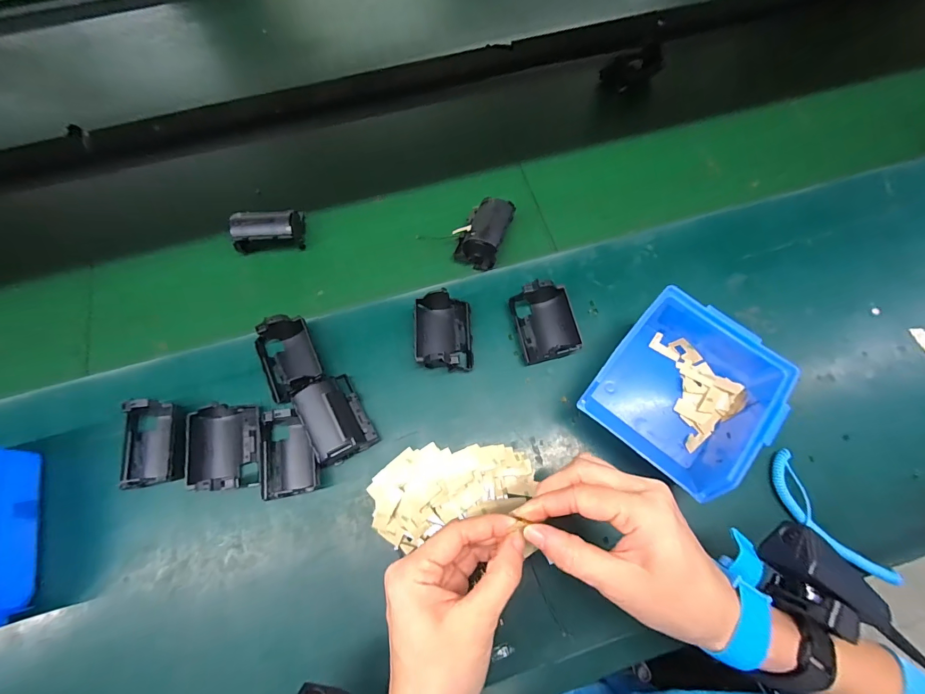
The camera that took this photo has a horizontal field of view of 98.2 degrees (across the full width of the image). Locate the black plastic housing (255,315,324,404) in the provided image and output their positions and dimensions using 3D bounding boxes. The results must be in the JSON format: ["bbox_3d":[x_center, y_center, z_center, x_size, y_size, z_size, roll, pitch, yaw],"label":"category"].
[{"bbox_3d":[-0.162,0.009,0.368,0.052,0.033,0.072,-23,70,-8],"label":"black plastic housing"}]

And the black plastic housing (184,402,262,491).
[{"bbox_3d":[-0.207,0.086,0.342,0.052,0.030,0.070,-9,69,-3],"label":"black plastic housing"}]

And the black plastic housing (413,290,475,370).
[{"bbox_3d":[-0.018,-0.015,0.381,0.053,0.039,0.074,-3,68,0],"label":"black plastic housing"}]

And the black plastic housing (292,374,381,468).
[{"bbox_3d":[-0.110,0.064,0.352,0.047,0.043,0.068,-30,71,-10],"label":"black plastic housing"}]

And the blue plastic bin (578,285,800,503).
[{"bbox_3d":[0.189,0.040,0.346,0.124,0.065,0.142,35,73,13],"label":"blue plastic bin"}]

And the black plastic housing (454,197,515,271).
[{"bbox_3d":[0.026,-0.120,0.434,0.044,0.045,0.068,25,71,10],"label":"black plastic housing"}]

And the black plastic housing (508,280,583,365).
[{"bbox_3d":[0.080,-0.025,0.383,0.052,0.039,0.072,-13,69,-4],"label":"black plastic housing"}]

